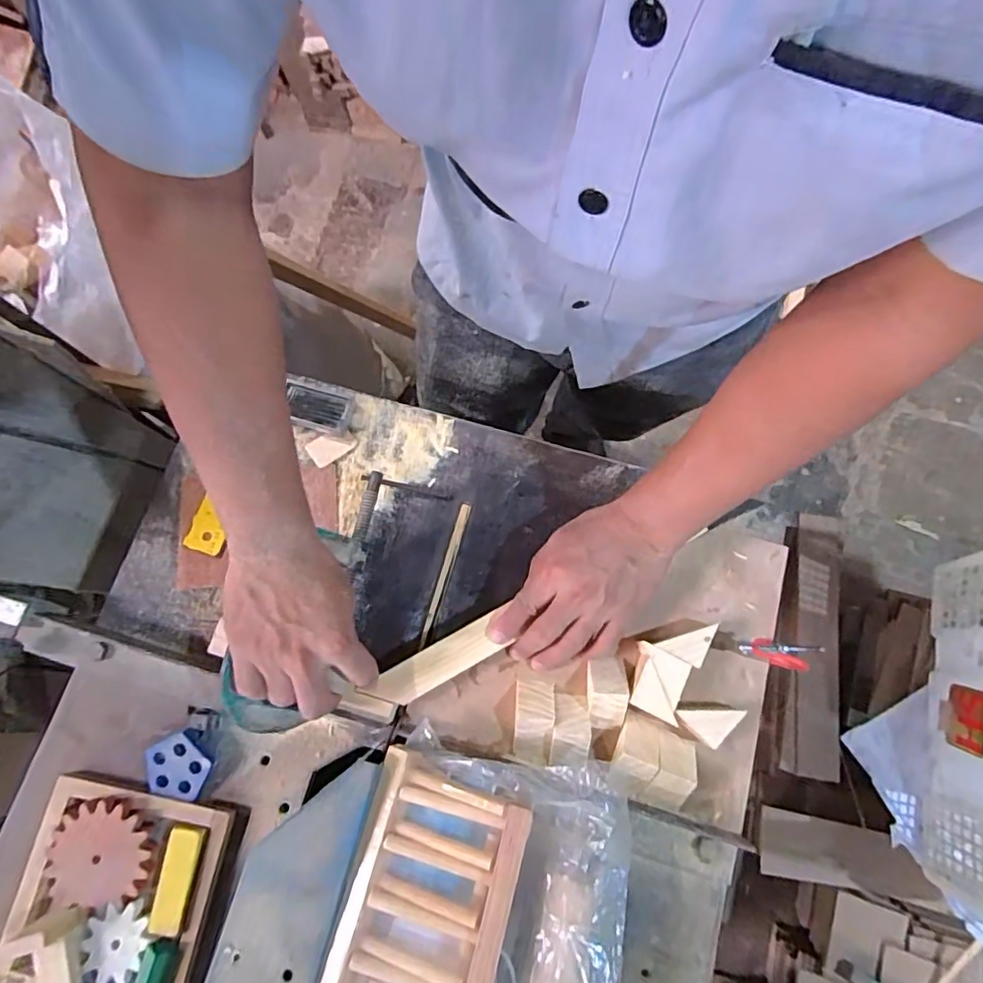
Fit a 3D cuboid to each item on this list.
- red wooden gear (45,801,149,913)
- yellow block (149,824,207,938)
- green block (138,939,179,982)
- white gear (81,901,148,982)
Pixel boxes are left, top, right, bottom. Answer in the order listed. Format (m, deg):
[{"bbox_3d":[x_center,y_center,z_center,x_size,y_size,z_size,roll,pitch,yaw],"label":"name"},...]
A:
[{"bbox_3d":[-0.331,0.303,0.475,0.086,0.016,0.076,-12,76,-2],"label":"red wooden gear"},{"bbox_3d":[-0.262,0.319,0.469,0.030,0.009,0.080,9,76,3],"label":"yellow block"},{"bbox_3d":[-0.267,0.383,0.452,0.023,0.014,0.045,6,76,3],"label":"green block"},{"bbox_3d":[-0.304,0.366,0.461,0.048,0.004,0.056,29,78,8],"label":"white gear"}]

